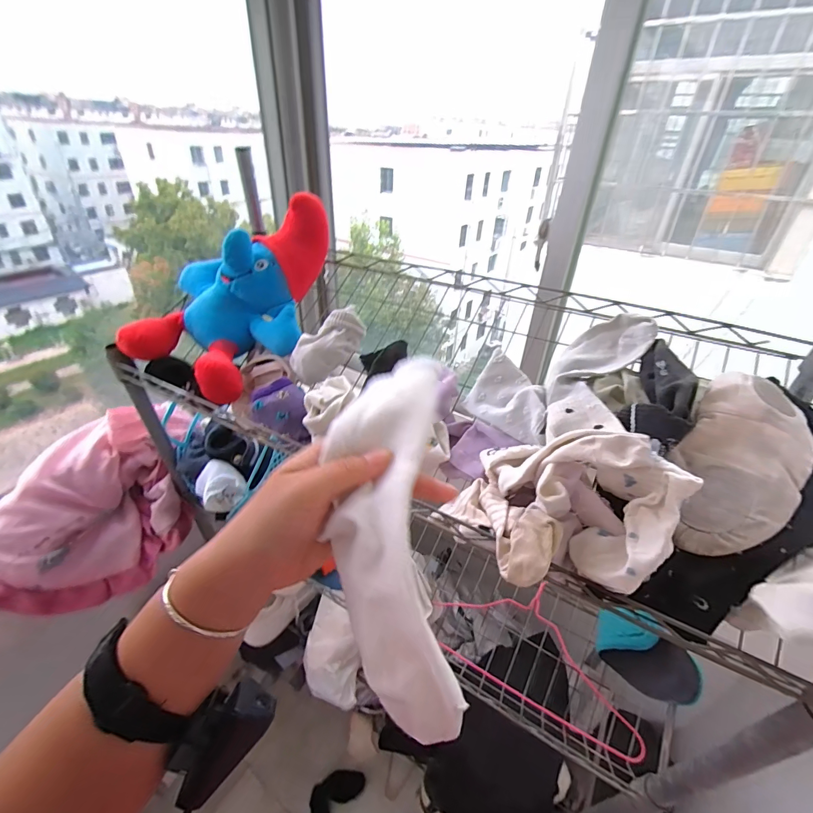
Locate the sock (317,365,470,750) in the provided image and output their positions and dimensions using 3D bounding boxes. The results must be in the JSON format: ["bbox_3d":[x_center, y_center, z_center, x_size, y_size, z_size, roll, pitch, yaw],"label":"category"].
[{"bbox_3d":[-0.010,0.074,0.248,0.074,0.048,0.233,-1,69,-6],"label":"sock"}]

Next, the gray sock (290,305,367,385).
[{"bbox_3d":[-0.117,-0.092,0.585,0.128,0.053,0.057,-46,52,-11],"label":"gray sock"}]

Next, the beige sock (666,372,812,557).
[{"bbox_3d":[0.312,0.050,0.369,0.091,0.031,0.197,23,69,25],"label":"beige sock"}]

